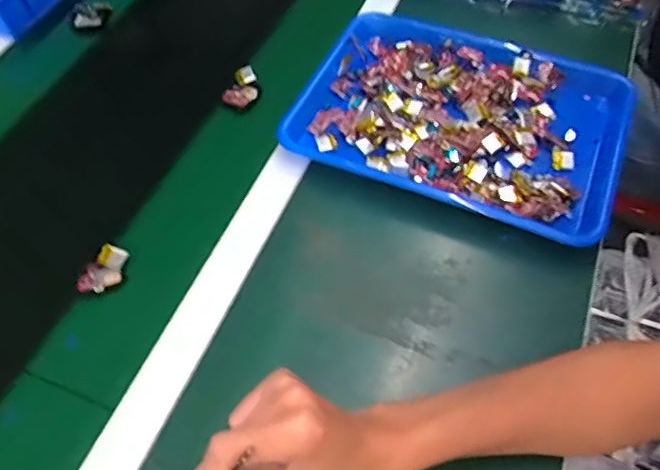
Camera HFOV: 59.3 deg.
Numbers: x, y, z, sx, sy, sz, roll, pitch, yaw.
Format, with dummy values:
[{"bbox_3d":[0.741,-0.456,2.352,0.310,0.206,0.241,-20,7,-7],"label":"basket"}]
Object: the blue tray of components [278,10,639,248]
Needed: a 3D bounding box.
[{"bbox_3d":[0.140,-0.125,0.617,0.334,0.038,0.239,20,58,18],"label":"blue tray of components"}]

